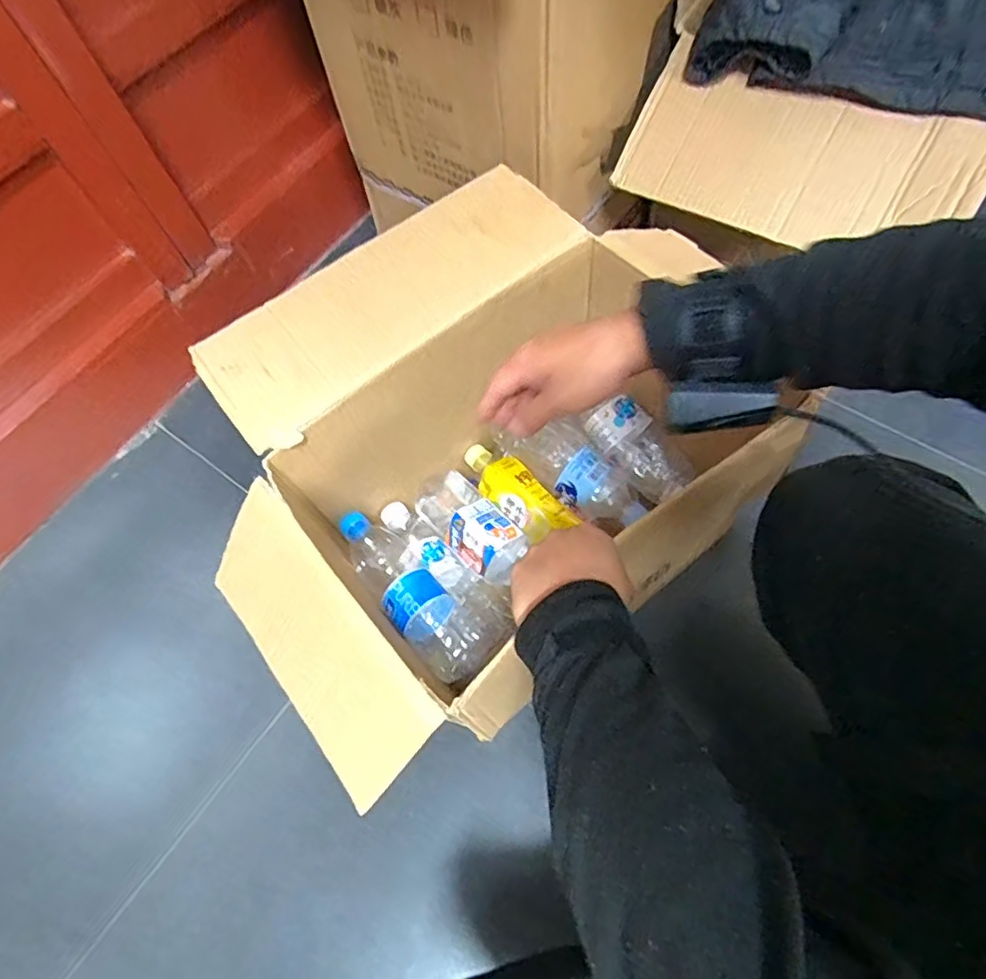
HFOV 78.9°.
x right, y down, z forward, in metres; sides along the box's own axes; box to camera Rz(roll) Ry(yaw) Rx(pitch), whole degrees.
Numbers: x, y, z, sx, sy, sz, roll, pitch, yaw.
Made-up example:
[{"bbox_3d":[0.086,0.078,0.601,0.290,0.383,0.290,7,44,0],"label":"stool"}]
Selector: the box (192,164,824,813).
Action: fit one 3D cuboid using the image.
[{"bbox_3d":[-0.023,-0.034,0.602,0.498,0.303,0.375,-33,56,-24],"label":"box"}]

